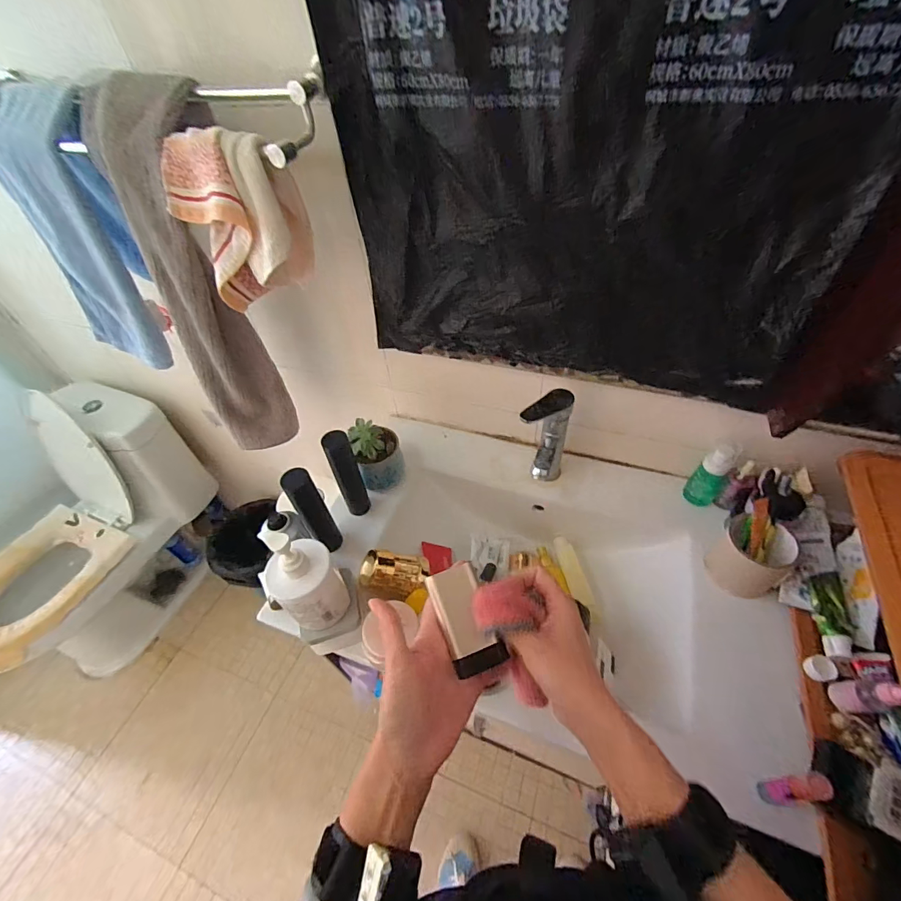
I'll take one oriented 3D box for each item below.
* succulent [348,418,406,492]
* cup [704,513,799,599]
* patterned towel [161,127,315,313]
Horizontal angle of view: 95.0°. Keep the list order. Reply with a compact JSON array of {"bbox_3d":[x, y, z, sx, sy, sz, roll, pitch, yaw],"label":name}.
[{"bbox_3d":[-0.129,0.011,0.754,0.082,0.121,0.082,-2,48,2],"label":"succulent"},{"bbox_3d":[0.433,0.157,0.598,0.085,0.097,0.083,-2,48,2],"label":"cup"},{"bbox_3d":[-0.268,-0.283,0.535,0.151,0.196,0.100,1,49,5],"label":"patterned towel"}]

